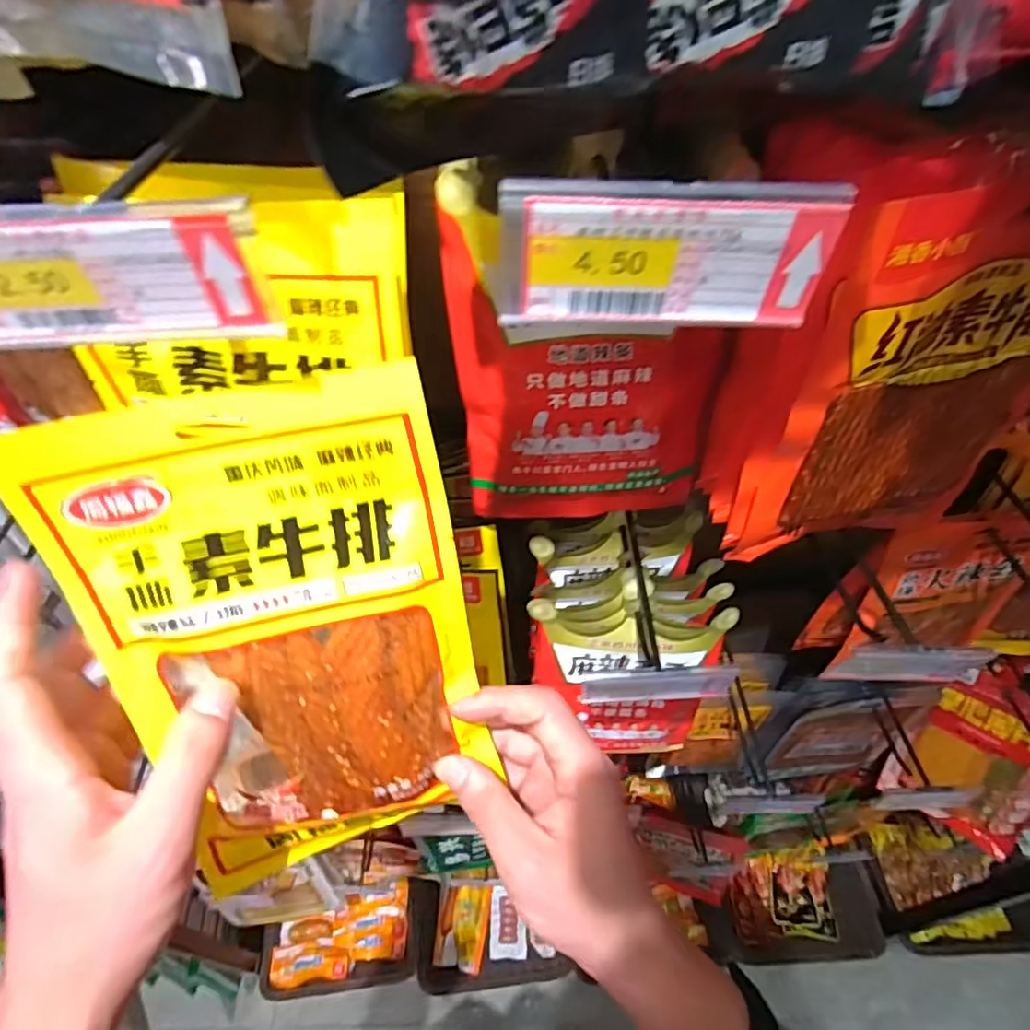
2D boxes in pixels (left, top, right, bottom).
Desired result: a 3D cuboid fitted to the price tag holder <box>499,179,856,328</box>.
[{"bbox_3d":[0.046,-0.079,0.187,0.100,0.044,0.004,-1,48,1],"label":"price tag holder"}]

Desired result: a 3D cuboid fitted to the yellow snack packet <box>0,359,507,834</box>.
[{"bbox_3d":[-0.101,0.054,0.271,0.155,0.216,0.016,-11,21,-5],"label":"yellow snack packet"}]

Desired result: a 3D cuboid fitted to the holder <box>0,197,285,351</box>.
[{"bbox_3d":[-0.128,-0.073,0.187,0.099,0.043,0.006,-3,48,-2],"label":"holder"}]

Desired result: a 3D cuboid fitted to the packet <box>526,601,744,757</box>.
[{"bbox_3d":[0.098,0.156,0.556,0.160,0.200,0.048,4,48,5],"label":"packet"}]

